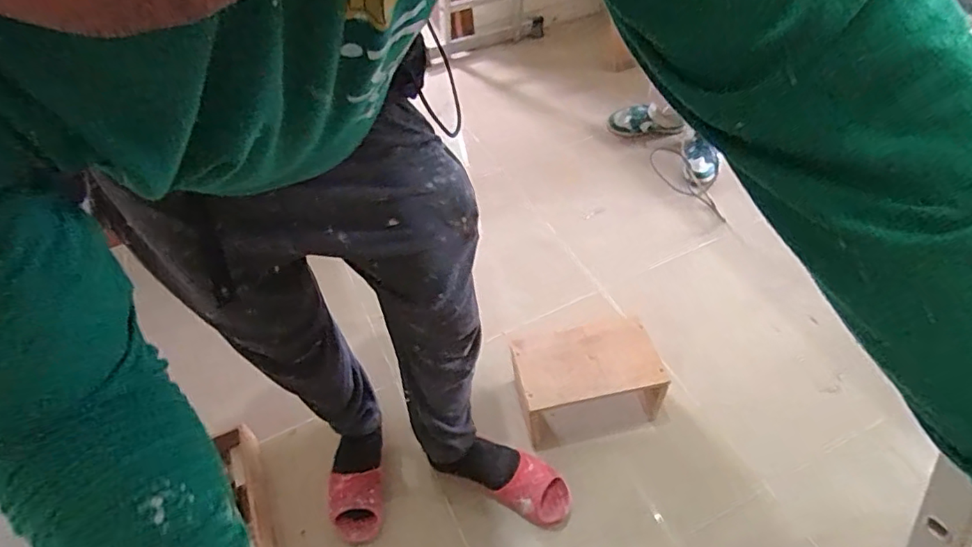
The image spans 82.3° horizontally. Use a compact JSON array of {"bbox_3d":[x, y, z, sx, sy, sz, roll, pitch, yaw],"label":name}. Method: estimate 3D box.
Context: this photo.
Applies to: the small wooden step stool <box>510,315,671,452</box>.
[{"bbox_3d":[0.234,0.242,1.251,0.285,0.185,0.196,-11,49,-4],"label":"small wooden step stool"}]

